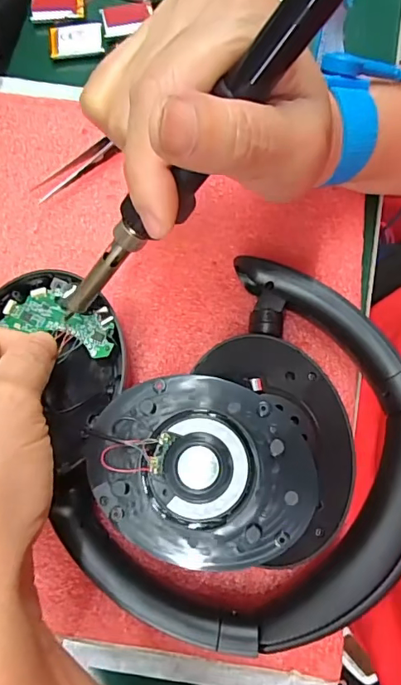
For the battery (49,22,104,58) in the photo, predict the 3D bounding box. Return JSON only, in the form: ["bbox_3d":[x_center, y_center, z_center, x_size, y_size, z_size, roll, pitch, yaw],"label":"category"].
[{"bbox_3d":[-0.072,-0.176,0.287,0.030,0.004,0.021,-1,76,1],"label":"battery"}]

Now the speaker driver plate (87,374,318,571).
[{"bbox_3d":[0.001,0.050,0.198,0.086,0.019,0.068,4,77,2],"label":"speaker driver plate"}]

